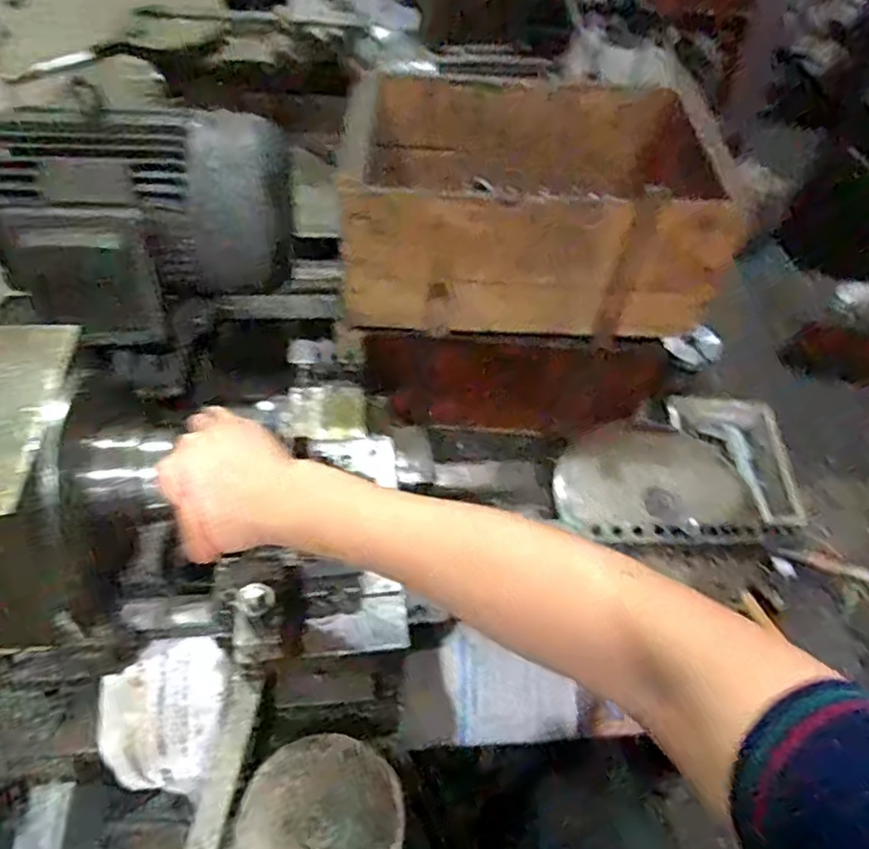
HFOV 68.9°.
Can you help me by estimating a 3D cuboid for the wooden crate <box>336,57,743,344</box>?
[{"bbox_3d":[0.096,-0.234,0.660,0.348,0.144,0.251,5,51,-2],"label":"wooden crate"}]

